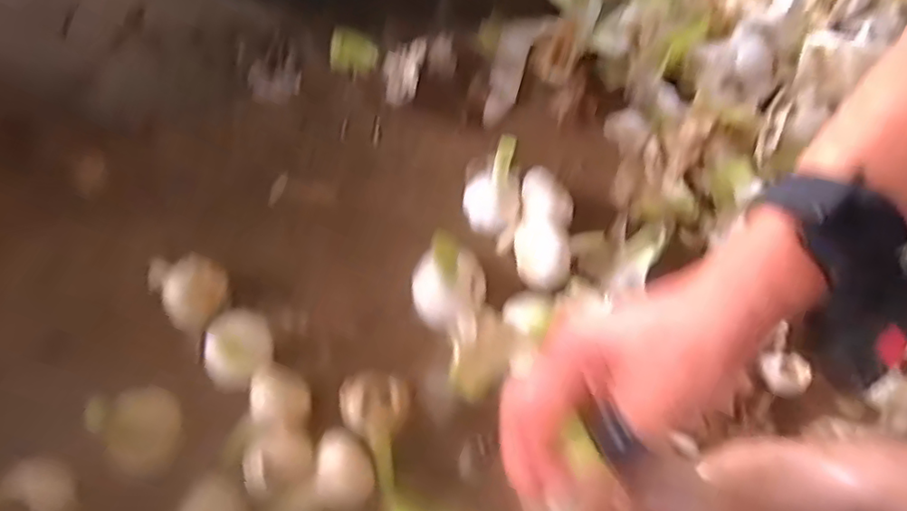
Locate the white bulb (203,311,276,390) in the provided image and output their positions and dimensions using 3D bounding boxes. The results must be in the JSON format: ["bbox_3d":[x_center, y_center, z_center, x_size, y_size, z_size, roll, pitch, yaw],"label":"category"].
[{"bbox_3d":[-0.146,0.065,0.412,0.042,0.034,0.049,33,72,9],"label":"white bulb"}]

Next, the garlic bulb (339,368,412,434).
[{"bbox_3d":[-0.053,0.099,0.406,0.046,0.032,0.041,20,71,5],"label":"garlic bulb"}]

